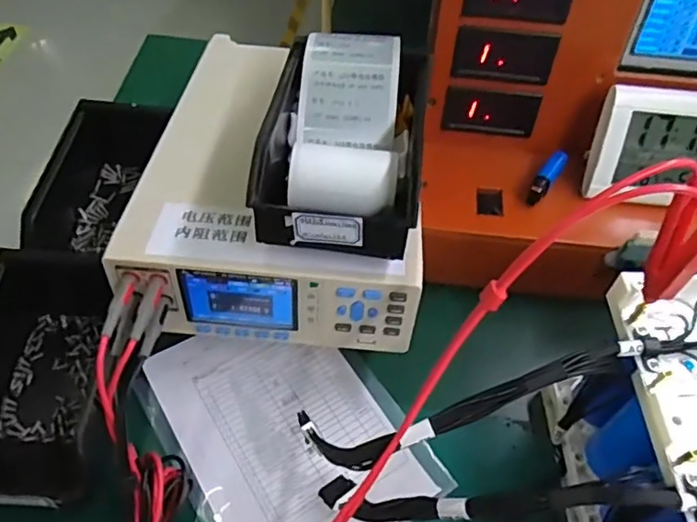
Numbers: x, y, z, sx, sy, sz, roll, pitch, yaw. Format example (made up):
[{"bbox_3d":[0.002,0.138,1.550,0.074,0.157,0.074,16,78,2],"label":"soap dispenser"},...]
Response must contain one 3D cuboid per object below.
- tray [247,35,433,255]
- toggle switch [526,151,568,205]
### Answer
[{"bbox_3d":[-0.001,-0.088,0.408,0.110,0.060,0.180,7,54,2],"label":"tray"},{"bbox_3d":[0.165,-0.070,0.481,0.015,0.013,0.057,31,58,18],"label":"toggle switch"}]

